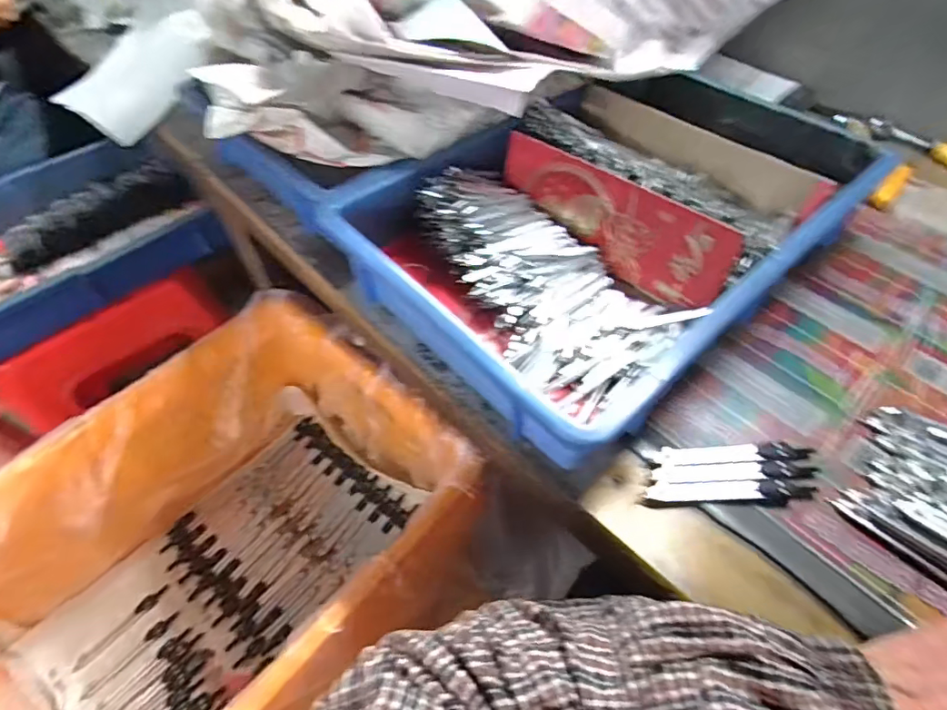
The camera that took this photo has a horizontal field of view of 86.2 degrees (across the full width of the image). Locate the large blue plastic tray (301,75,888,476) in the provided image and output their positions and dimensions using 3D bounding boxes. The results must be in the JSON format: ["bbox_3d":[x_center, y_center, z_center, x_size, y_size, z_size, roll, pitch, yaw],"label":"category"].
[{"bbox_3d":[0.125,-0.124,0.457,0.422,0.078,0.290,-36,60,-25],"label":"large blue plastic tray"}]

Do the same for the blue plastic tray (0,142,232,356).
[{"bbox_3d":[-0.593,-0.148,0.705,0.281,0.074,0.407,38,61,26],"label":"blue plastic tray"}]

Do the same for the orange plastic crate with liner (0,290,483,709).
[{"bbox_3d":[-0.264,0.236,0.531,0.361,0.255,0.491,33,59,24],"label":"orange plastic crate with liner"}]

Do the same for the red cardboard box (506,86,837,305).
[{"bbox_3d":[0.163,-0.165,0.475,0.160,0.064,0.261,-36,59,-24],"label":"red cardboard box"}]

